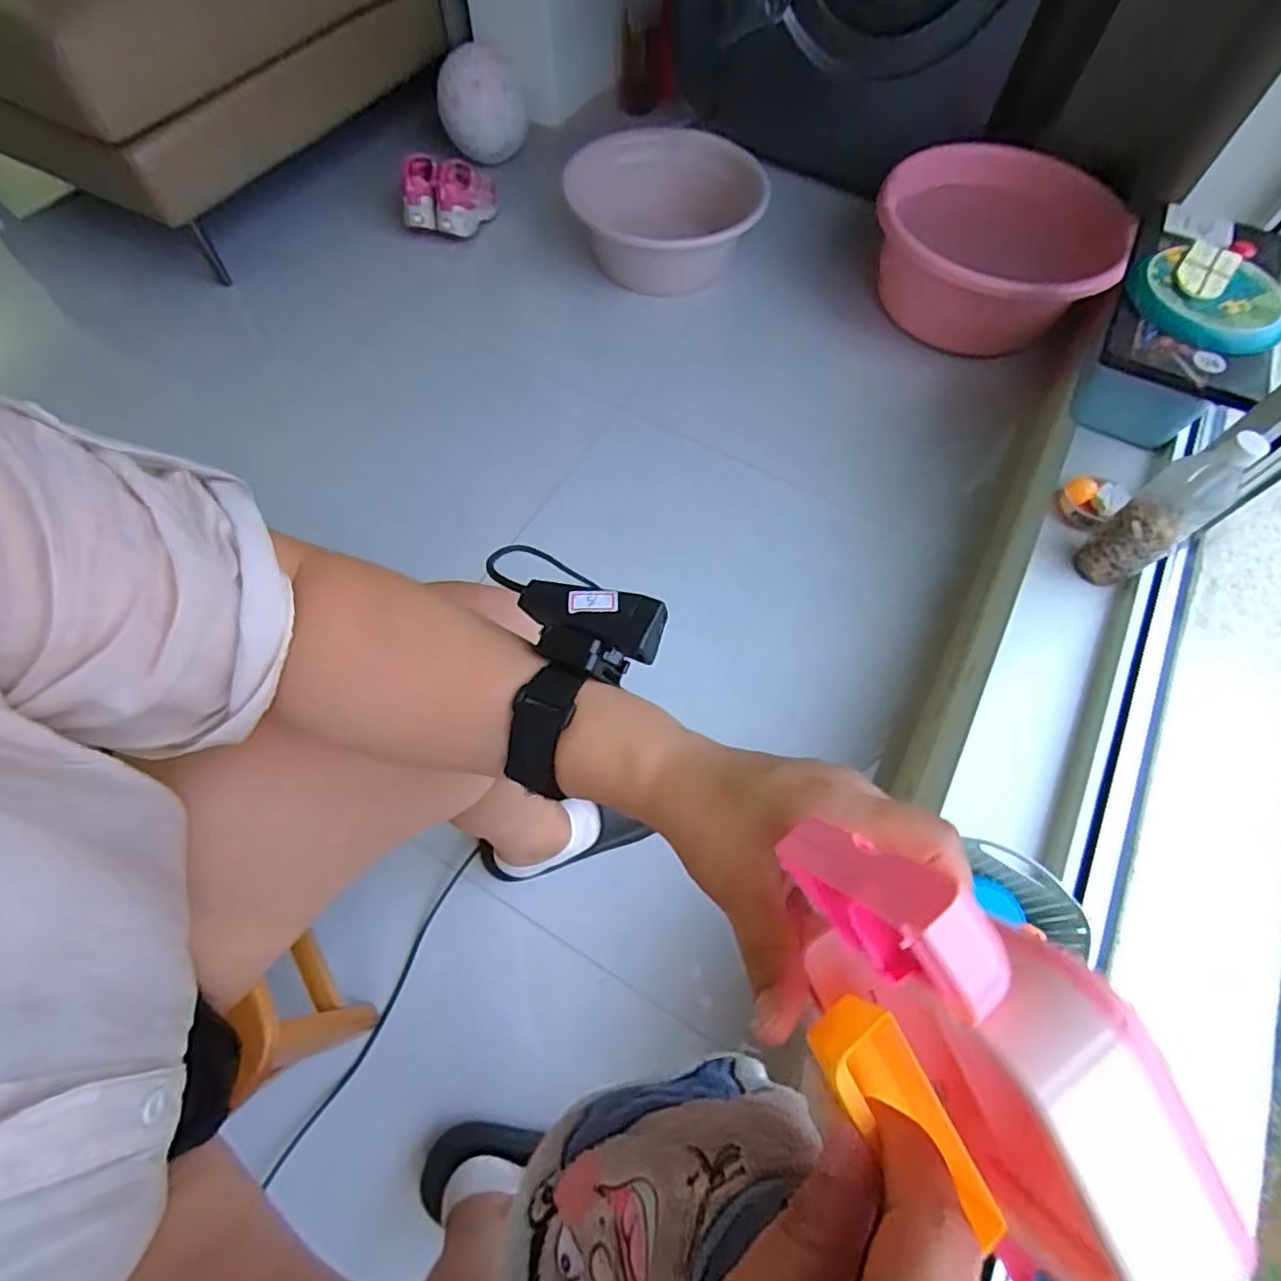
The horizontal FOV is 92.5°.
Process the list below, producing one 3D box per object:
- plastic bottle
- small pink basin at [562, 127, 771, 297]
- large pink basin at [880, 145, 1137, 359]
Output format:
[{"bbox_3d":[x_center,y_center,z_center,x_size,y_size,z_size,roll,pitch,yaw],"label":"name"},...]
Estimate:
[{"bbox_3d":[0.607,-0.154,0.702,0.066,0.213,0.069,-26,68,-13],"label":"plastic bottle"},{"bbox_3d":[0.058,-0.884,1.266,0.393,0.148,0.333,-6,65,-4],"label":"small pink basin"},{"bbox_3d":[0.690,-0.780,1.236,0.427,0.182,0.378,24,66,10],"label":"large pink basin"}]

